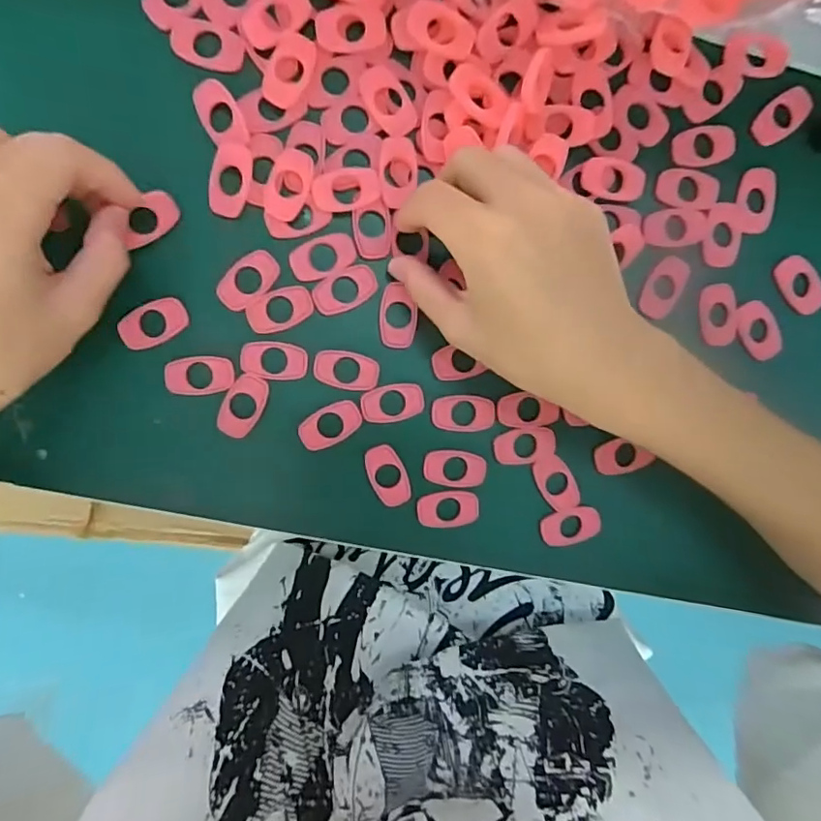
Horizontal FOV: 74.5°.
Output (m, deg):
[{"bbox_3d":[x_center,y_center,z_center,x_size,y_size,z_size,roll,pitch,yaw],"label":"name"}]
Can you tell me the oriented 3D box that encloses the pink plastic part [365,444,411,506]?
[{"bbox_3d":[-0.012,0.034,0.281,0.018,0.004,0.033,-20,99,-1],"label":"pink plastic part"}]

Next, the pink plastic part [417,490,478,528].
[{"bbox_3d":[0.021,0.053,0.287,0.033,0.004,0.020,2,98,-4],"label":"pink plastic part"}]

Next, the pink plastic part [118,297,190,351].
[{"bbox_3d":[-0.125,-0.042,0.263,0.032,0.004,0.019,-28,99,0],"label":"pink plastic part"}]

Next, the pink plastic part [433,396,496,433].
[{"bbox_3d":[0.028,0.002,0.281,0.033,0.004,0.019,0,98,-4],"label":"pink plastic part"}]

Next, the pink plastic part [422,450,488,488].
[{"bbox_3d":[0.024,0.031,0.285,0.033,0.004,0.019,3,98,-4],"label":"pink plastic part"}]

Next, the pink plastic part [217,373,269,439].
[{"bbox_3d":[-0.084,-0.002,0.271,0.019,0.004,0.033,29,95,-7],"label":"pink plastic part"}]

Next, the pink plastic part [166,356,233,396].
[{"bbox_3d":[-0.104,-0.017,0.267,0.033,0.004,0.019,-1,98,-4],"label":"pink plastic part"}]

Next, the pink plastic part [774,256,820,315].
[{"bbox_3d":[0.214,-0.069,0.295,0.019,0.008,0.032,-25,99,0],"label":"pink plastic part"}]

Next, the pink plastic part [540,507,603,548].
[{"bbox_3d":[0.088,0.063,0.296,0.032,0.004,0.019,-12,98,-2],"label":"pink plastic part"}]

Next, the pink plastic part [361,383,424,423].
[{"bbox_3d":[-0.009,-0.003,0.277,0.032,0.004,0.019,-9,98,-3],"label":"pink plastic part"}]

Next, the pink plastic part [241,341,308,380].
[{"bbox_3d":[-0.068,-0.025,0.269,0.032,0.004,0.019,1,98,-4],"label":"pink plastic part"}]

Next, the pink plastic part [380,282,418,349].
[{"bbox_3d":[-0.006,-0.048,0.272,0.019,0.004,0.031,1,98,-4],"label":"pink plastic part"}]

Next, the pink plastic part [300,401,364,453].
[{"bbox_3d":[-0.041,0.008,0.276,0.032,0.004,0.018,-32,99,1],"label":"pink plastic part"}]

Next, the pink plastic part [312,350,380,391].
[{"bbox_3d":[-0.032,-0.020,0.273,0.032,0.004,0.019,11,97,-5],"label":"pink plastic part"}]

